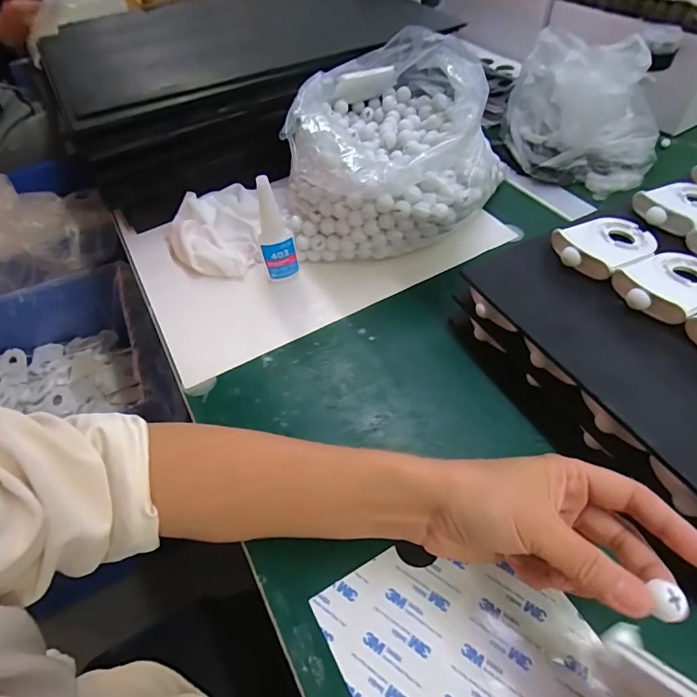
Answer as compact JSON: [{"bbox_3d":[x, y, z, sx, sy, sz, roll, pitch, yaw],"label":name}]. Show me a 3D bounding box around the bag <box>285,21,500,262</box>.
[{"bbox_3d":[0.032,-0.219,0.475,0.184,0.141,0.253,0,52,4],"label":"bag"}]

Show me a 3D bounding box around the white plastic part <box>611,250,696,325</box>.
[{"bbox_3d":[0.245,-0.052,0.332,0.090,0.015,0.056,-28,55,-17],"label":"white plastic part"}]

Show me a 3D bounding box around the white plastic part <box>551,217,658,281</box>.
[{"bbox_3d":[0.212,-0.089,0.366,0.085,0.012,0.058,-27,55,-17],"label":"white plastic part"}]

